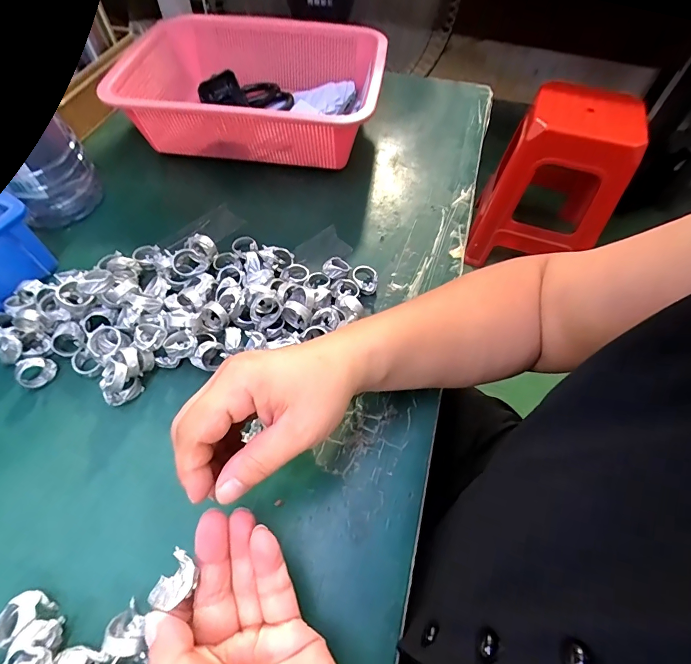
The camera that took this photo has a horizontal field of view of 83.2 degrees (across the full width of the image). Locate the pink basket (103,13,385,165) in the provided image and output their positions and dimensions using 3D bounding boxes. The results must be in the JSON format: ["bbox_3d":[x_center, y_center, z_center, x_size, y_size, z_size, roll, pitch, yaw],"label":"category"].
[{"bbox_3d":[-0.102,-0.293,0.480,0.290,0.092,0.211,10,57,6],"label":"pink basket"}]

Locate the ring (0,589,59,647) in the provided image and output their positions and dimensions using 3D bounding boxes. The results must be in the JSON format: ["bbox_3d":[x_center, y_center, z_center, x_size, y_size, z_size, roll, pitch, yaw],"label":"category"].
[{"bbox_3d":[-0.194,0.169,0.232,0.023,0.017,0.028,34,63,20],"label":"ring"}]

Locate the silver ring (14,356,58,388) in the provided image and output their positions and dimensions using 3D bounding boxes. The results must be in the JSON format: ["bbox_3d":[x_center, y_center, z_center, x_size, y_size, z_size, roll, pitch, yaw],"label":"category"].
[{"bbox_3d":[-0.253,0.032,0.317,0.016,0.022,0.027,29,61,17],"label":"silver ring"}]

